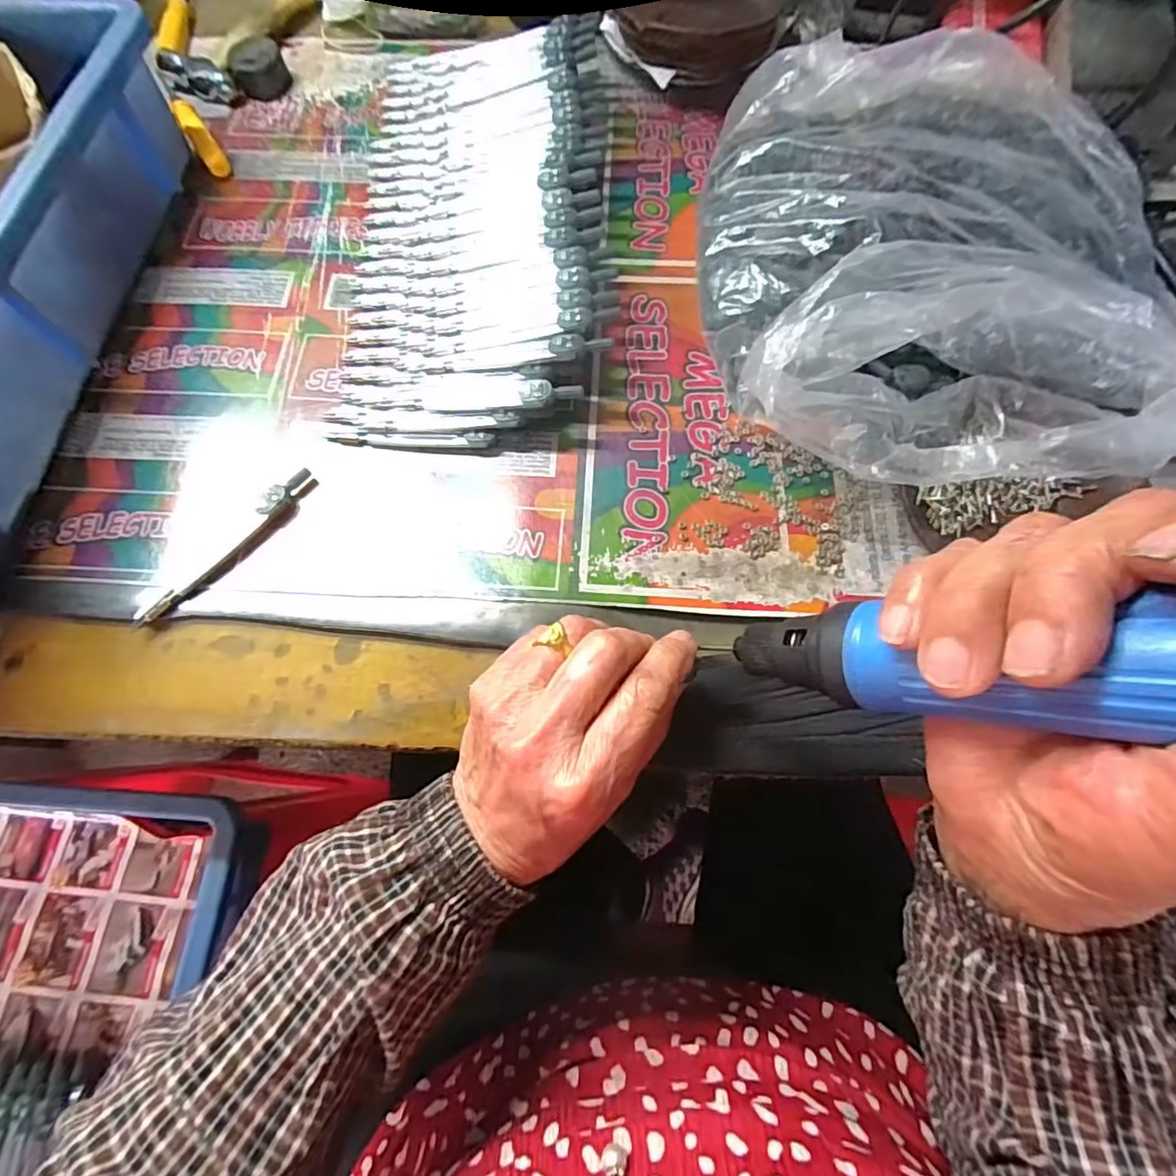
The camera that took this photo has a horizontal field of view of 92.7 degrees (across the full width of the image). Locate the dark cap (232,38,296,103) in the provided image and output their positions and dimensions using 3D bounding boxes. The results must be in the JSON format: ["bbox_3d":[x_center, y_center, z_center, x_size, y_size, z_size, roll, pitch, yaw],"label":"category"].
[{"bbox_3d":[-0.243,-0.386,0.418,0.039,0.022,0.032,-24,72,-8],"label":"dark cap"}]

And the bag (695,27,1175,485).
[{"bbox_3d":[0.195,-0.178,0.307,0.245,0.081,0.256,-2,70,0],"label":"bag"}]

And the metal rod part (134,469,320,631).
[{"bbox_3d":[-0.183,-0.020,0.290,0.015,0.011,0.109,36,74,12],"label":"metal rod part"}]

